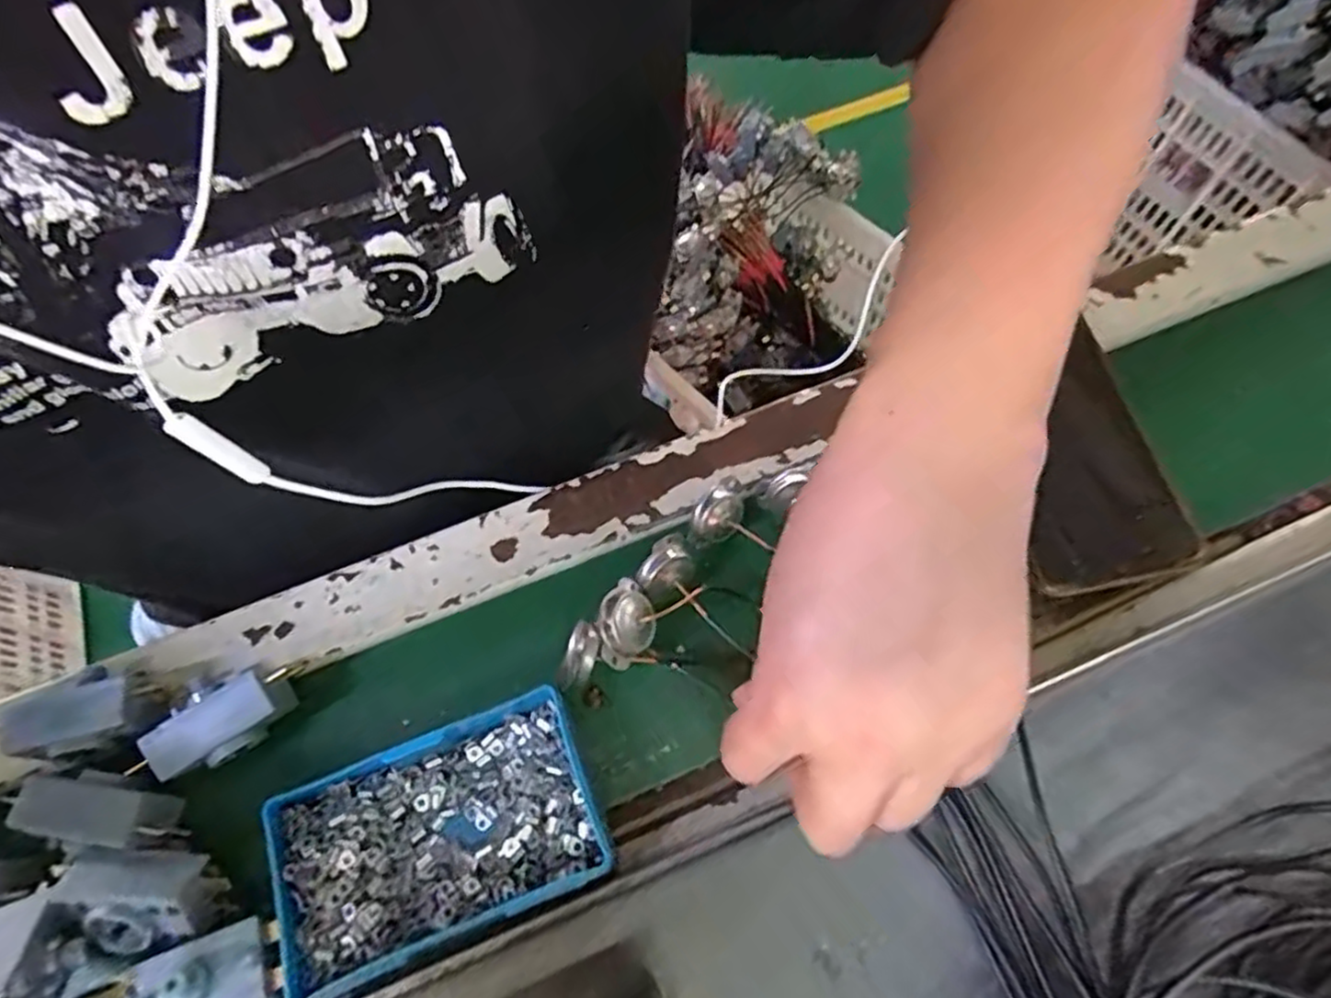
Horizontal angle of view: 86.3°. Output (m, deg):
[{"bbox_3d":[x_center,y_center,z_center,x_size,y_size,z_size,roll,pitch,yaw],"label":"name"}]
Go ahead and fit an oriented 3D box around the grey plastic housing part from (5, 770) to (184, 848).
[{"bbox_3d":[-0.216,0.117,0.268,0.051,0.017,0.024,11,58,-9],"label":"grey plastic housing part"}]

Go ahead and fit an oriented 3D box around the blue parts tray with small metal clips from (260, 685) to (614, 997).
[{"bbox_3d":[-0.085,0.124,0.265,0.113,0.023,0.070,-21,67,-7],"label":"blue parts tray with small metal clips"}]

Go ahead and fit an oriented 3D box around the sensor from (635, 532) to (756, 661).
[{"bbox_3d":[0.008,0.044,0.292,0.025,0.019,0.055,-25,60,-11],"label":"sensor"}]

